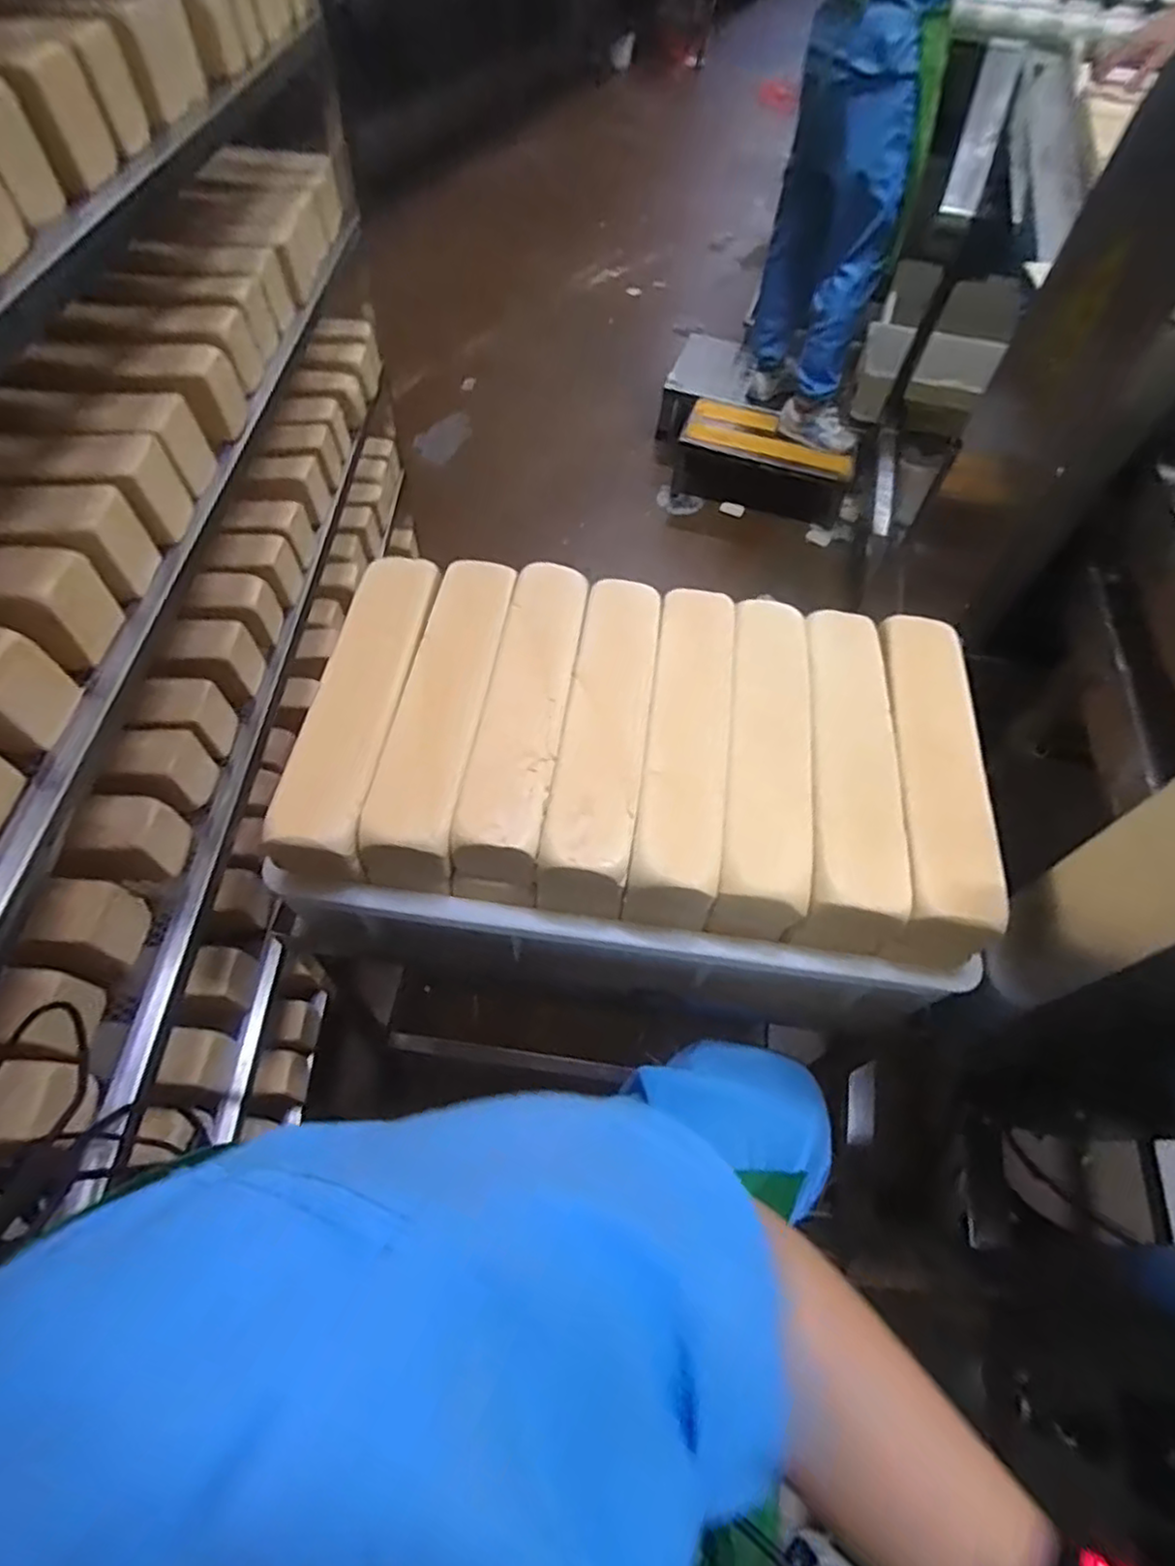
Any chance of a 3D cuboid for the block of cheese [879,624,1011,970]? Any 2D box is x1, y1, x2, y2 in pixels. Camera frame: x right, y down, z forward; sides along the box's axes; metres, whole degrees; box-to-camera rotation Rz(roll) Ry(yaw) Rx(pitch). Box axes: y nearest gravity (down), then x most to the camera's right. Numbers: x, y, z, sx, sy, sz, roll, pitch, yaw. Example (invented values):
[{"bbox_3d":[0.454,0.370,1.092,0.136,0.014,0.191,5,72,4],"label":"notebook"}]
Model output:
[{"bbox_3d":[0.320,-0.007,0.643,0.084,0.084,0.341,10,56,2],"label":"block of cheese"}]

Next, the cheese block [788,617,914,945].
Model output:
[{"bbox_3d":[0.241,-0.011,0.647,0.081,0.110,0.325,10,56,2],"label":"cheese block"}]

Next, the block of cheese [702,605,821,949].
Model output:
[{"bbox_3d":[0.167,-0.021,0.656,0.077,0.104,0.334,10,56,2],"label":"block of cheese"}]

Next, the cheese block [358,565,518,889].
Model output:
[{"bbox_3d":[-0.133,-0.067,0.652,0.076,0.072,0.355,8,56,1],"label":"cheese block"}]

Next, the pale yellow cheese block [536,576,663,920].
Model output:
[{"bbox_3d":[0.016,-0.044,0.654,0.078,0.097,0.322,9,56,1],"label":"pale yellow cheese block"}]

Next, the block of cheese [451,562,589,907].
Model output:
[{"bbox_3d":[-0.059,-0.059,0.652,0.074,0.092,0.330,8,56,1],"label":"block of cheese"}]

